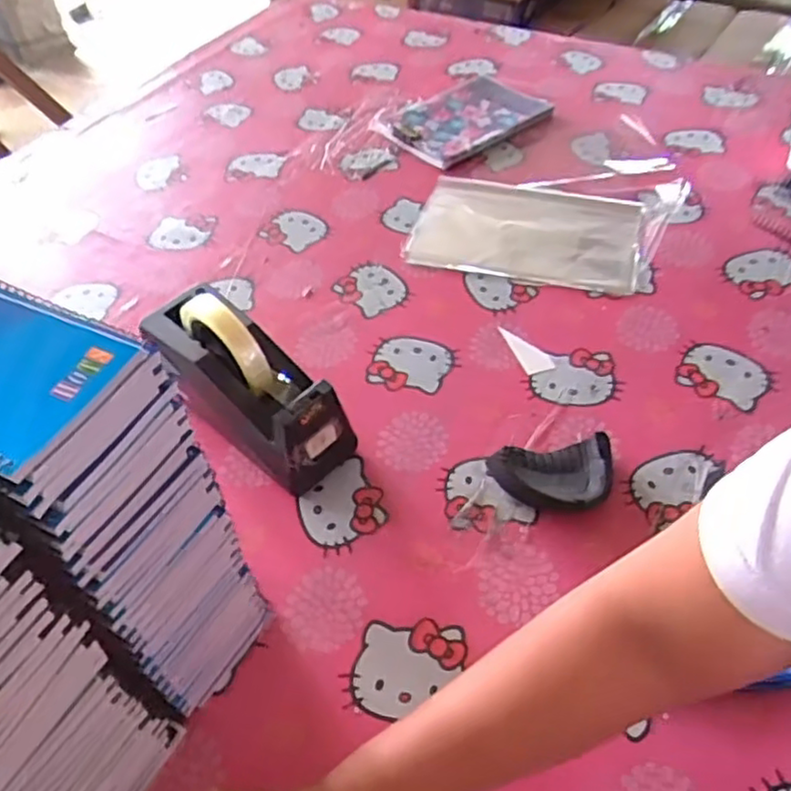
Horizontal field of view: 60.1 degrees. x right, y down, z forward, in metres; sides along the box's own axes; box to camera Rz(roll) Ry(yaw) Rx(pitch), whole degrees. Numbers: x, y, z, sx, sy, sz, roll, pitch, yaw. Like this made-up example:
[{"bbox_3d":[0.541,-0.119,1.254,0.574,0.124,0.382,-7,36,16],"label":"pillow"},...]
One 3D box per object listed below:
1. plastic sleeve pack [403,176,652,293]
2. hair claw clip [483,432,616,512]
[{"bbox_3d":[0.159,-0.199,0.815,0.262,0.006,0.172,11,51,12],"label":"plastic sleeve pack"},{"bbox_3d":[0.134,0.067,0.580,0.101,0.025,0.068,-3,49,0],"label":"hair claw clip"}]

